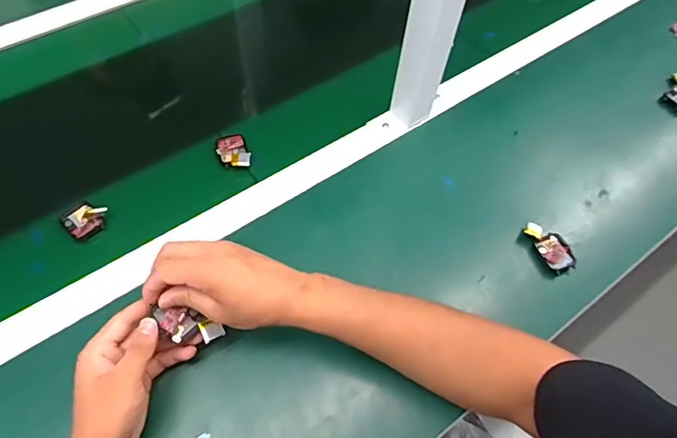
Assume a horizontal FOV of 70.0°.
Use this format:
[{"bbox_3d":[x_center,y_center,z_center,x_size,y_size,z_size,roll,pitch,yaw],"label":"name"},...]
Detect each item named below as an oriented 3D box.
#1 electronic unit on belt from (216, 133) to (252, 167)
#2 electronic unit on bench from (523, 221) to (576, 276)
[{"bbox_3d":[-0.130,-0.084,0.601,0.036,0.012,0.060,-22,63,-16],"label":"electronic unit on belt"},{"bbox_3d":[0.243,0.032,0.558,0.035,0.016,0.064,-19,63,-14],"label":"electronic unit on bench"}]

